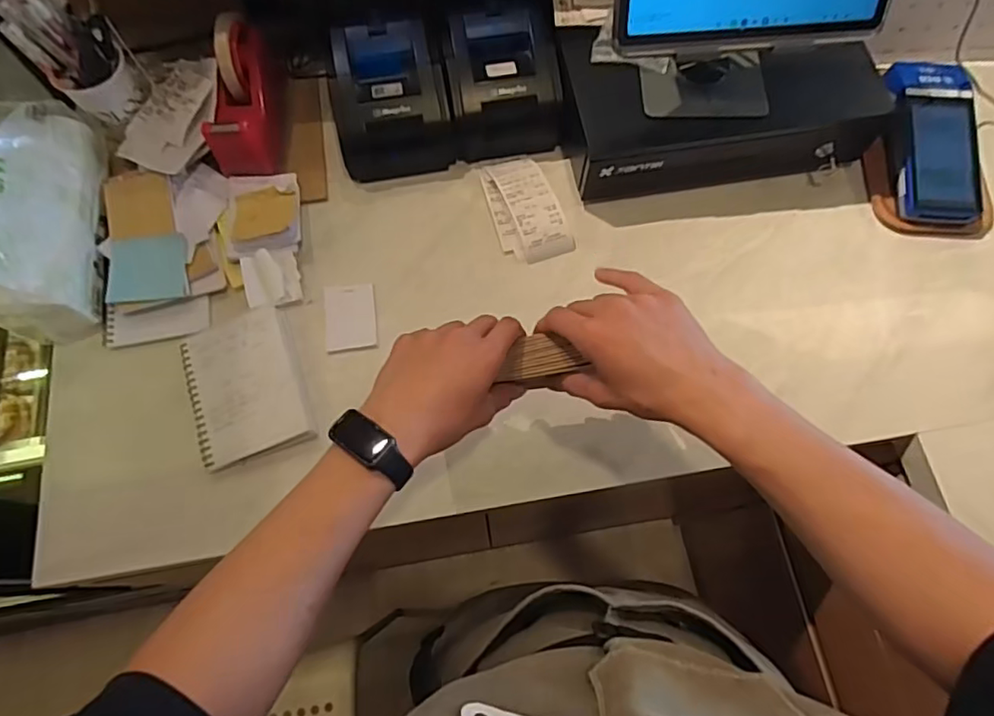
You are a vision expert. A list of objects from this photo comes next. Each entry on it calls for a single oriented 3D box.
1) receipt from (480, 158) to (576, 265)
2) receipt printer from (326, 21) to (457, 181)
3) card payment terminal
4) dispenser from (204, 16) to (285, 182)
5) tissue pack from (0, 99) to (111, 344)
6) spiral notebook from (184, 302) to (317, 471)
[{"bbox_3d":[0.033,-0.174,0.677,0.078,0.021,0.133,-17,70,-3],"label":"receipt"},{"bbox_3d":[-0.120,-0.291,0.675,0.123,0.095,0.131,-9,70,-4],"label":"receipt printer"},{"bbox_3d":[0.495,-0.242,0.682,0.093,0.062,0.188,9,70,3],"label":"card payment terminal"},{"bbox_3d":[-0.290,-0.298,0.678,0.056,0.121,0.171,-5,70,-2],"label":"dispenser"},{"bbox_3d":[-0.471,-0.154,0.614,0.074,0.125,0.243,-20,66,26],"label":"tissue pack"},{"bbox_3d":[-0.254,0.026,0.597,0.111,0.014,0.143,-18,71,-7],"label":"spiral notebook"}]

